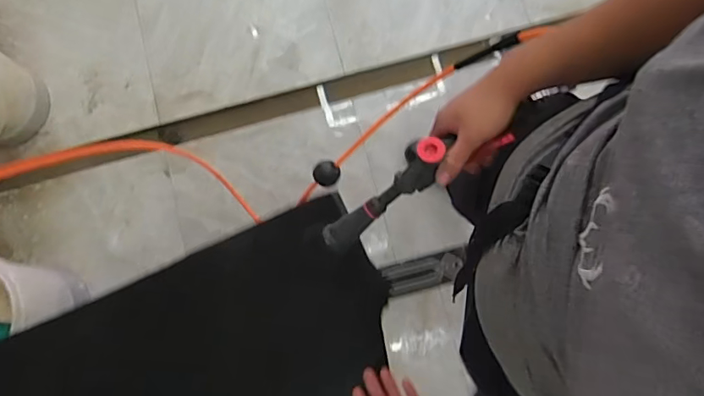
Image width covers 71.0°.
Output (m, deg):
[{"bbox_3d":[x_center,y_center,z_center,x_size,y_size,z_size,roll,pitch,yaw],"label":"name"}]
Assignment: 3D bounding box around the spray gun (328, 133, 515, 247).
[{"bbox_3d":[0.074,-0.015,0.618,0.236,0.137,0.048,-41,77,25],"label":"spray gun"}]

